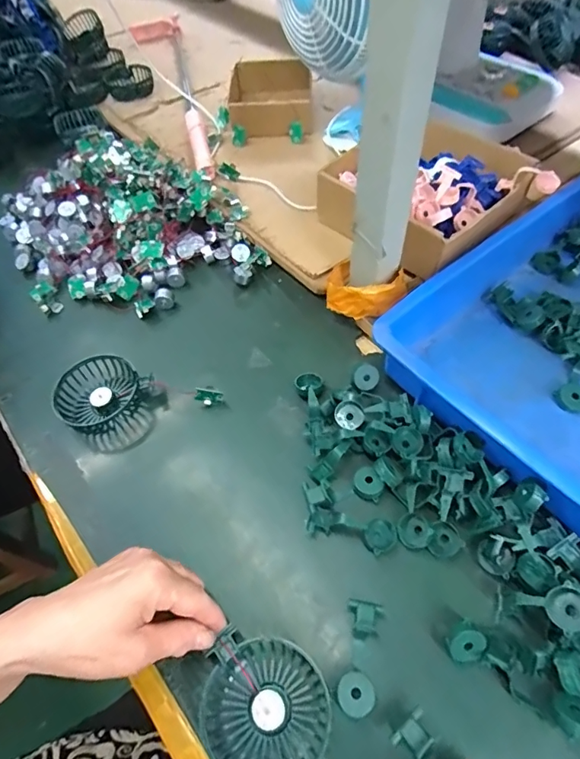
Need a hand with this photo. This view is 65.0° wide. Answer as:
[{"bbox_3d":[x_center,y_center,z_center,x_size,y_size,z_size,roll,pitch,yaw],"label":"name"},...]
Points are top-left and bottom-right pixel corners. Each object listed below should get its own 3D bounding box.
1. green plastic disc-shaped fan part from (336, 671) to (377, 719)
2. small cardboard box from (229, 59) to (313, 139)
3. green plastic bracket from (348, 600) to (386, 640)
[{"bbox_3d":[0.049,0.233,0.337,0.026,0.018,0.027,-2,57,3],"label":"green plastic disc-shaped fan part"},{"bbox_3d":[-0.032,-0.470,0.765,0.138,0.051,0.159,-3,57,2],"label":"small cardboard box"},{"bbox_3d":[0.060,0.192,0.361,0.029,0.027,0.026,7,58,8],"label":"green plastic bracket"}]

